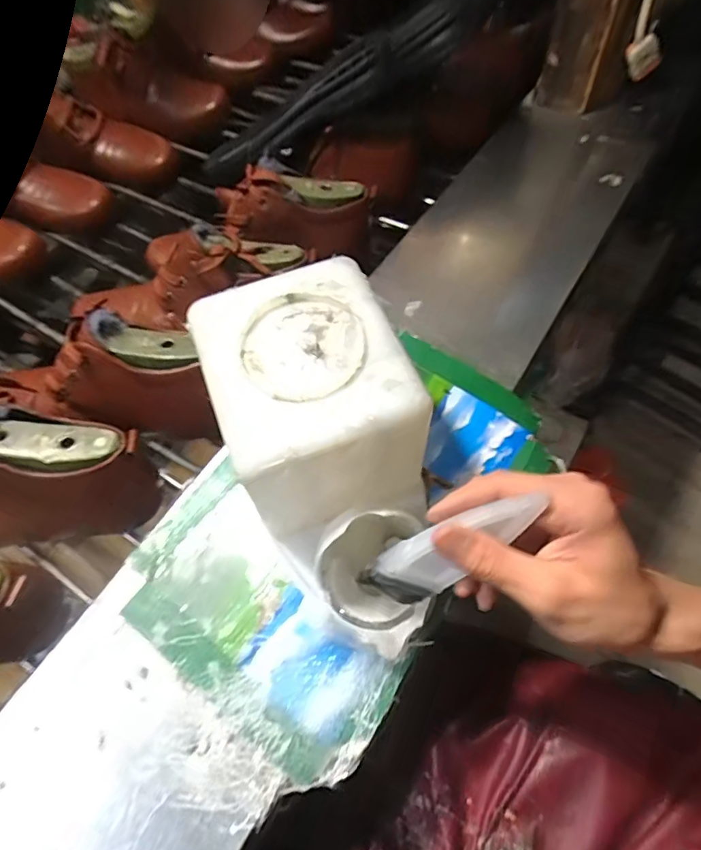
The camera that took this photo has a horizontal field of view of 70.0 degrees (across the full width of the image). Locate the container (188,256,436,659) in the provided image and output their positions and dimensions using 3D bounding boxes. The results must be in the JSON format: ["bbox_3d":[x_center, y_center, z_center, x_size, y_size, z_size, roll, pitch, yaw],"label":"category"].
[{"bbox_3d":[-0.010,0.034,0.367,0.126,0.173,0.241,-18,56,-10],"label":"container"}]

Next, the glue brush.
[{"bbox_3d":[0.059,0.076,0.299,0.038,0.127,0.009,43,34,-9],"label":"glue brush"}]

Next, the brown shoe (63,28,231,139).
[{"bbox_3d":[-0.332,-0.562,0.820,0.260,0.119,0.094,9,60,-9],"label":"brown shoe"}]

